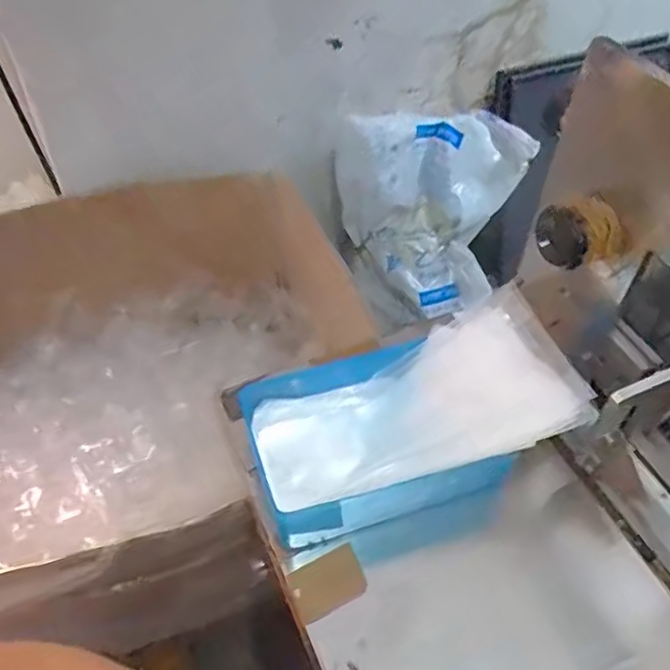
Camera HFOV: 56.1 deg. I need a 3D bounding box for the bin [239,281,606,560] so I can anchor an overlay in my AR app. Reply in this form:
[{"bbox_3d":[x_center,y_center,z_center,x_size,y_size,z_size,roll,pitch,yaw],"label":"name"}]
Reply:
[{"bbox_3d":[0.059,0.070,0.504,0.247,0.103,0.134,-12,49,-11],"label":"bin"}]

